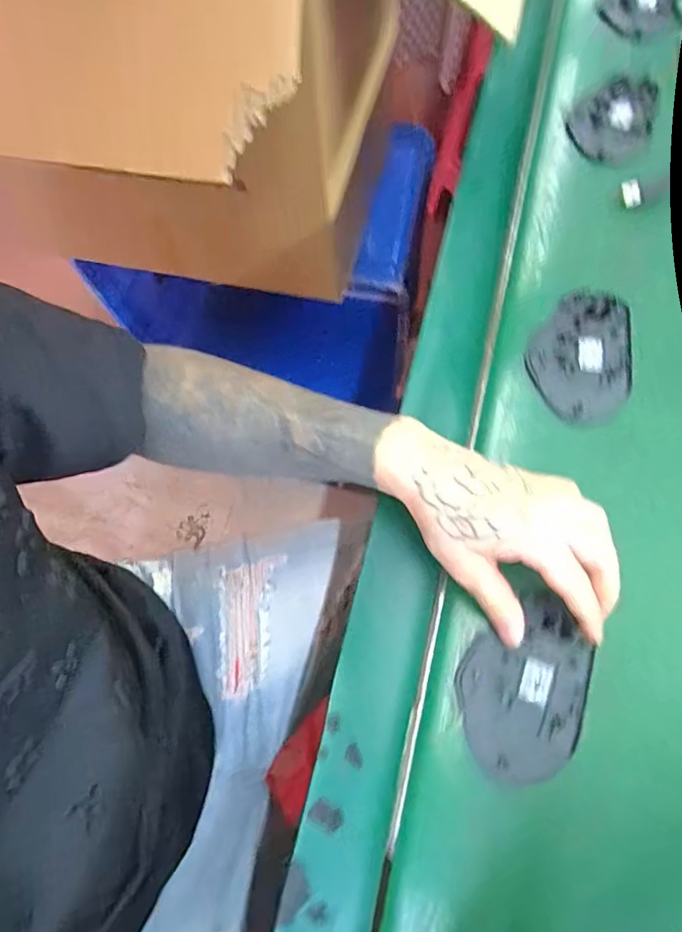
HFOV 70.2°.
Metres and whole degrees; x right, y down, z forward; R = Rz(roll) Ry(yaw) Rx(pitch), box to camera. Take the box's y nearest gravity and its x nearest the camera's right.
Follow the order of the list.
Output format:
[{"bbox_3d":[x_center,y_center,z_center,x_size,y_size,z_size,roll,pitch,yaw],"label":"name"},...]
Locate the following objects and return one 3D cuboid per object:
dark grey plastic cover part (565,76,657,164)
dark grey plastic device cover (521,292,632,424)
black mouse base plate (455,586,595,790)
[{"bbox_3d":[0.259,-0.328,0.458,0.069,0.006,0.112,31,74,11],"label":"dark grey plastic cover part"},{"bbox_3d":[0.183,-0.085,0.372,0.074,0.006,0.110,8,71,7],"label":"dark grey plastic device cover"},{"bbox_3d":[0.114,0.135,0.300,0.071,0.014,0.105,29,74,11],"label":"black mouse base plate"}]

